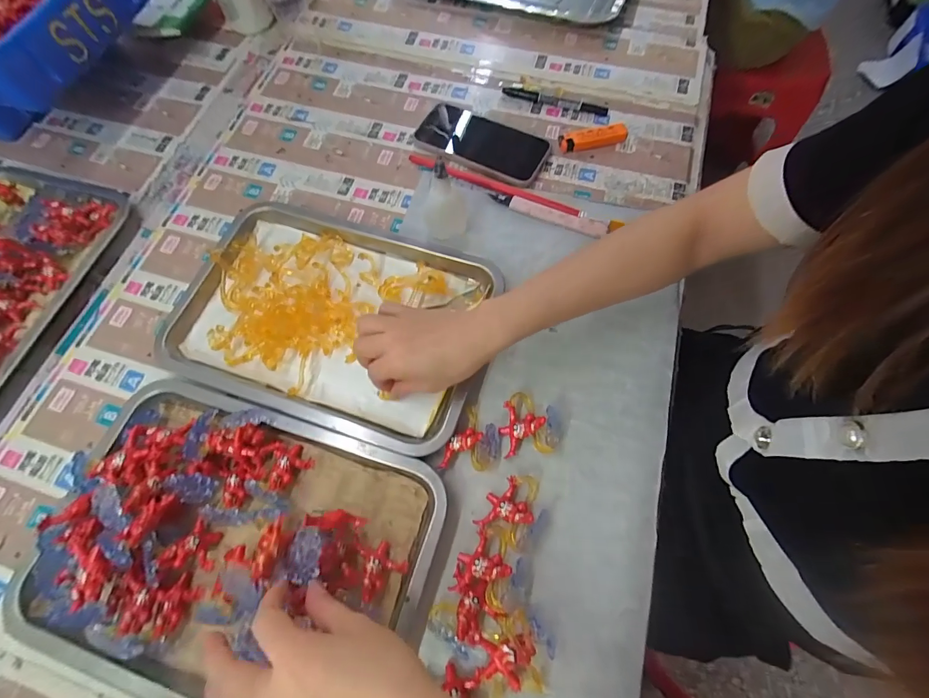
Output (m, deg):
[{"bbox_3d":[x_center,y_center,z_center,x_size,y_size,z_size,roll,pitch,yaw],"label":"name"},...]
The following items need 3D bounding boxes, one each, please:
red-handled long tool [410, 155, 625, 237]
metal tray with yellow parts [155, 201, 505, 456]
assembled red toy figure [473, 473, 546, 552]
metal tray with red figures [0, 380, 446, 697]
[{"bbox_3d":[0.047,-0.178,0.463,0.247,0.009,0.029,26,70,12],"label":"red-handled long tool"},{"bbox_3d":[-0.137,-0.037,0.408,0.321,0.035,0.212,17,68,9],"label":"metal tray with yellow parts"},{"bbox_3d":[0.043,0.132,0.333,0.048,0.018,0.054,30,71,14],"label":"assembled red toy figure"},{"bbox_3d":[-0.183,0.151,0.316,0.299,0.055,0.209,16,68,9],"label":"metal tray with red figures"}]

